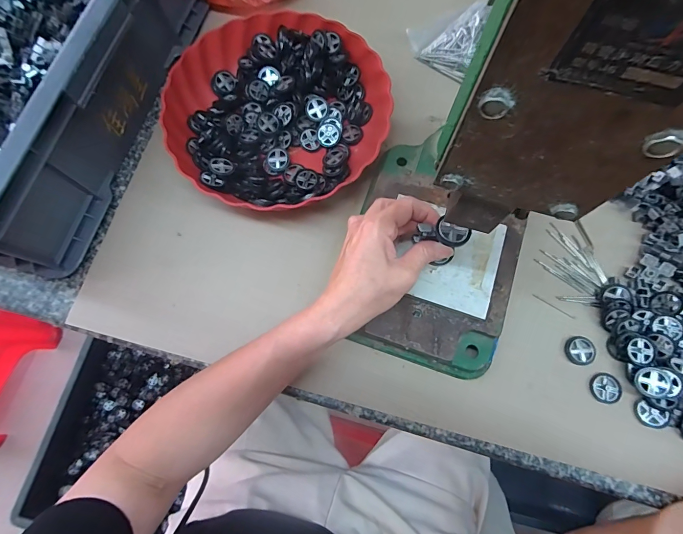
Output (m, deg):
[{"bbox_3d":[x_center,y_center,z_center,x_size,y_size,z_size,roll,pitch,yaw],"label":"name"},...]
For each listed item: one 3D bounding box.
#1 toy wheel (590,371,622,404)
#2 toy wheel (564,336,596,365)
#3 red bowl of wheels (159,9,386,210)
[{"bbox_3d":[0.255,0.117,0.346,0.027,0.005,0.028,0,75,1],"label":"toy wheel"},{"bbox_3d":[0.236,0.082,0.353,0.026,0.007,0.027,0,75,1],"label":"toy wheel"},{"bbox_3d":[-0.073,-0.176,0.408,0.235,0.045,0.234,0,75,1],"label":"red bowl of wheels"}]

